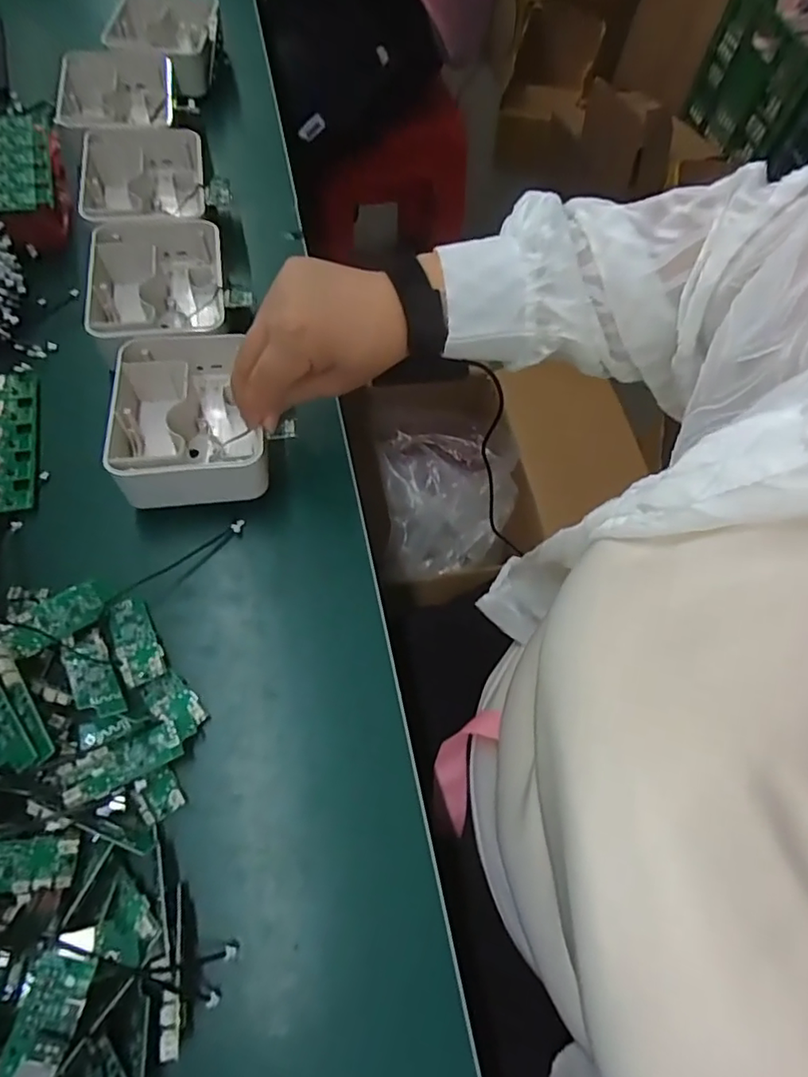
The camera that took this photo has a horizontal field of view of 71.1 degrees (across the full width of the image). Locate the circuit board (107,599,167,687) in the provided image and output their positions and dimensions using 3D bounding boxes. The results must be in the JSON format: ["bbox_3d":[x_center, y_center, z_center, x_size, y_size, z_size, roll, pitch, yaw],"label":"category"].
[{"bbox_3d":[-0.166,0.062,0.349,0.024,0.005,0.060,-19,57,-27],"label":"circuit board"}]

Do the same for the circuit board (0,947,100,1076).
[{"bbox_3d":[-0.154,0.212,0.237,0.023,0.008,0.068,20,74,-4],"label":"circuit board"}]

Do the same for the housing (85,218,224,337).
[{"bbox_3d":[-0.194,-0.202,0.456,0.101,0.039,0.133,-8,66,-7],"label":"housing"}]

